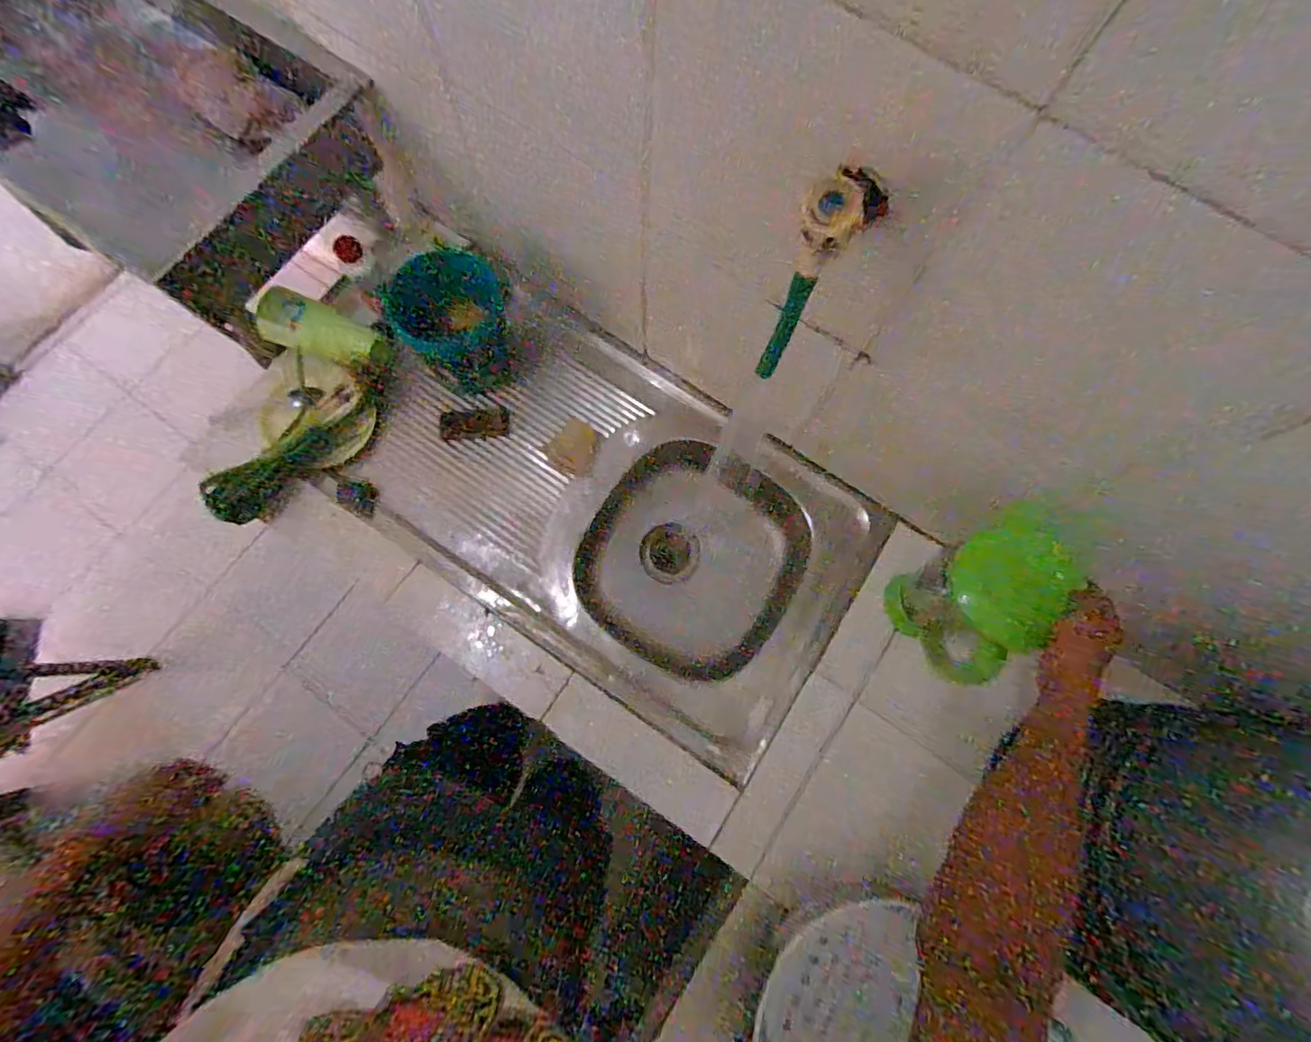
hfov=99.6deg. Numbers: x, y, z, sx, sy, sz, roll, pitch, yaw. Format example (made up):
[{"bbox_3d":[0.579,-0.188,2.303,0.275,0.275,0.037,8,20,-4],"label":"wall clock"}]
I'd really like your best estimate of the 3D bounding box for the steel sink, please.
[{"bbox_3d":[-0.073,-0.019,0.909,0.791,0.146,0.483,34,77,6],"label":"steel sink"}]

